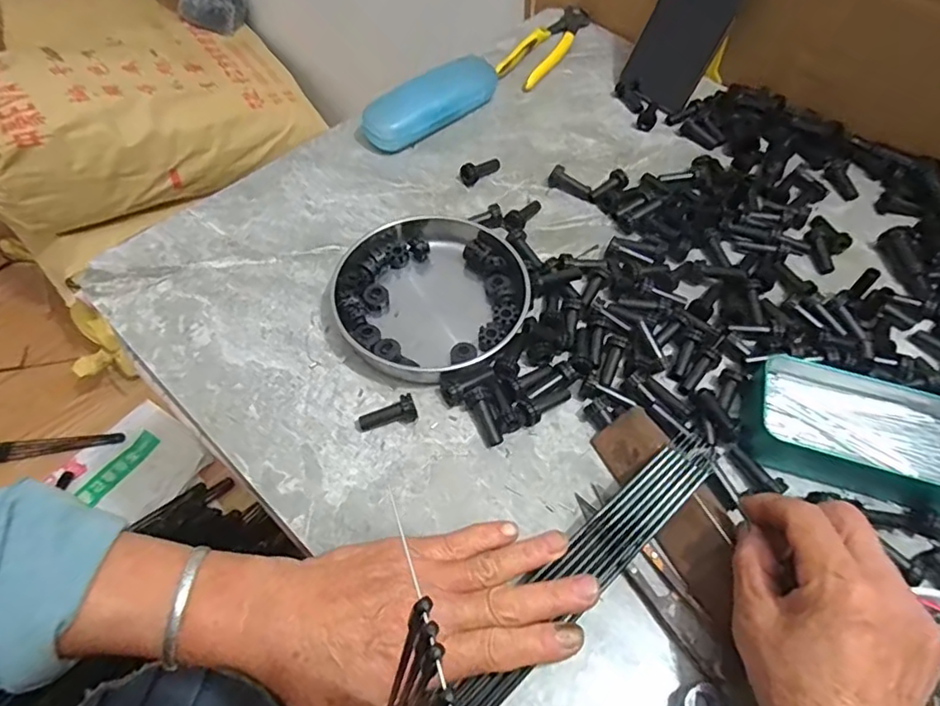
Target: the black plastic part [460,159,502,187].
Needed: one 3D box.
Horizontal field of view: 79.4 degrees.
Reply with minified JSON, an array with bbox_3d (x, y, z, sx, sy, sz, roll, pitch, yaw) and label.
[{"bbox_3d":[0.010,-0.164,0.506,0.042,0.016,0.014,-33,64,-20],"label":"black plastic part"}]

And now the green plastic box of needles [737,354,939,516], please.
[{"bbox_3d":[0.257,0.050,0.365,0.160,0.034,0.074,15,58,8],"label":"green plastic box of needles"}]

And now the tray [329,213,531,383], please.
[{"bbox_3d":[-0.032,-0.049,0.420,0.137,0.026,0.152,-25,61,-17],"label":"tray"}]

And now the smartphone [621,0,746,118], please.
[{"bbox_3d":[0.213,-0.323,0.538,0.073,0.163,0.010,36,35,16],"label":"smartphone"}]

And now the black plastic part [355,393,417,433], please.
[{"bbox_3d":[-0.055,0.042,0.374,0.039,0.015,0.014,-20,60,-14],"label":"black plastic part"}]

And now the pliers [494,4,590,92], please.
[{"bbox_3d":[0.084,-0.337,0.618,0.044,0.016,0.157,27,61,15],"label":"pliers"}]

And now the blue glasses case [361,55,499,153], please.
[{"bbox_3d":[-0.035,-0.238,0.533,0.147,0.045,0.032,-37,65,-22],"label":"blue glasses case"}]

